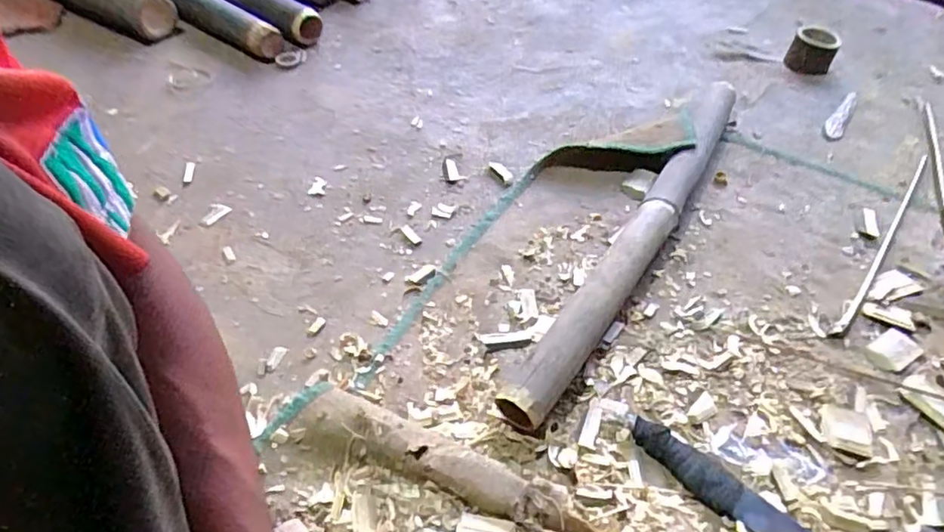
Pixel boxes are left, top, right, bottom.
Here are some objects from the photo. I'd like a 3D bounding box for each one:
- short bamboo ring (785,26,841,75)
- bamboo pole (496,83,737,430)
[{"bbox_3d":[0.606,-0.384,1.052,0.074,0.070,0.069,0,48,0],"label":"short bamboo ring"},{"bbox_3d":[0.218,-0.052,0.728,0.052,0.055,0.628,26,53,22],"label":"bamboo pole"}]

